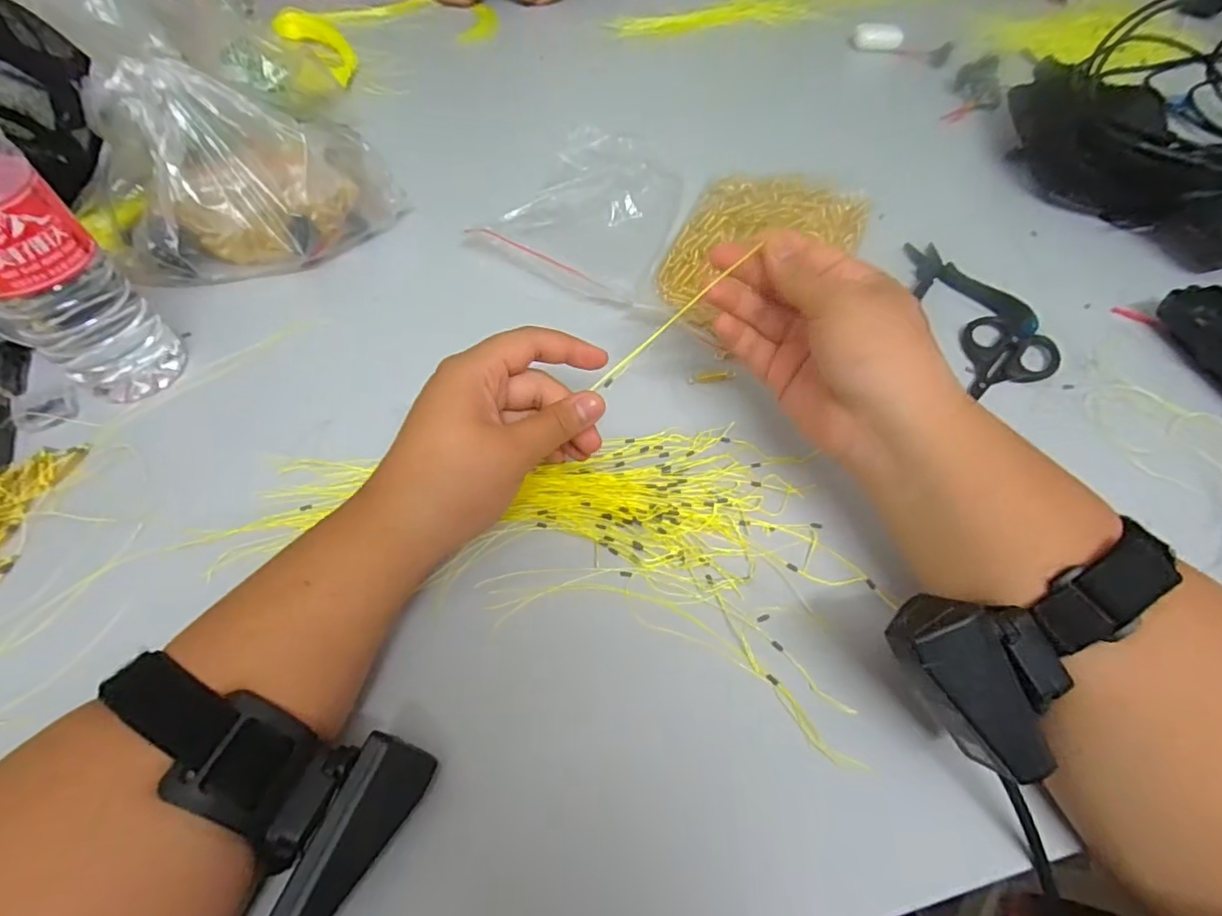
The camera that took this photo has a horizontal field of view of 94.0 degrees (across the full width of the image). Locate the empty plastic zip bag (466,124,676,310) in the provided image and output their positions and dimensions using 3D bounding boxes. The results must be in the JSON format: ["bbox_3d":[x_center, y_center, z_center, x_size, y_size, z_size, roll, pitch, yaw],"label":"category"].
[{"bbox_3d":[-0.003,-0.213,0.477,0.154,0.014,0.198,21,58,11],"label":"empty plastic zip bag"}]

